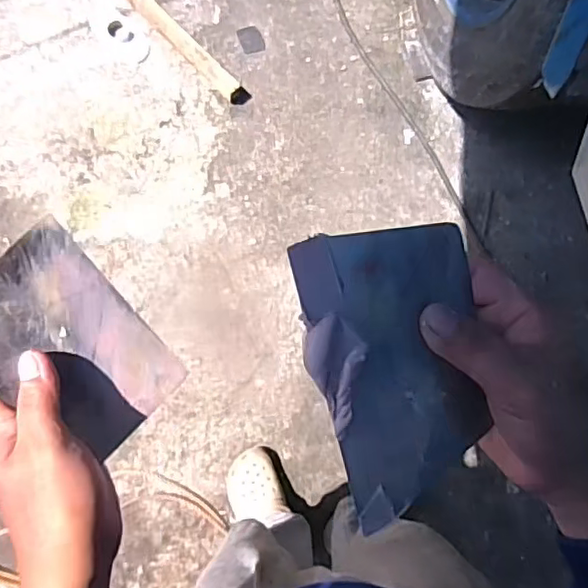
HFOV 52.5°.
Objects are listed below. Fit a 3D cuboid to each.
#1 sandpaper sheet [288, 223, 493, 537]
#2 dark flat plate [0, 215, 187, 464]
[{"bbox_3d":[0.053,0.036,0.287,0.097,0.008,0.137,-16,103,-29],"label":"sandpaper sheet"},{"bbox_3d":[-0.135,0.034,0.371,0.136,0.007,0.095,52,52,-24],"label":"dark flat plate"}]

